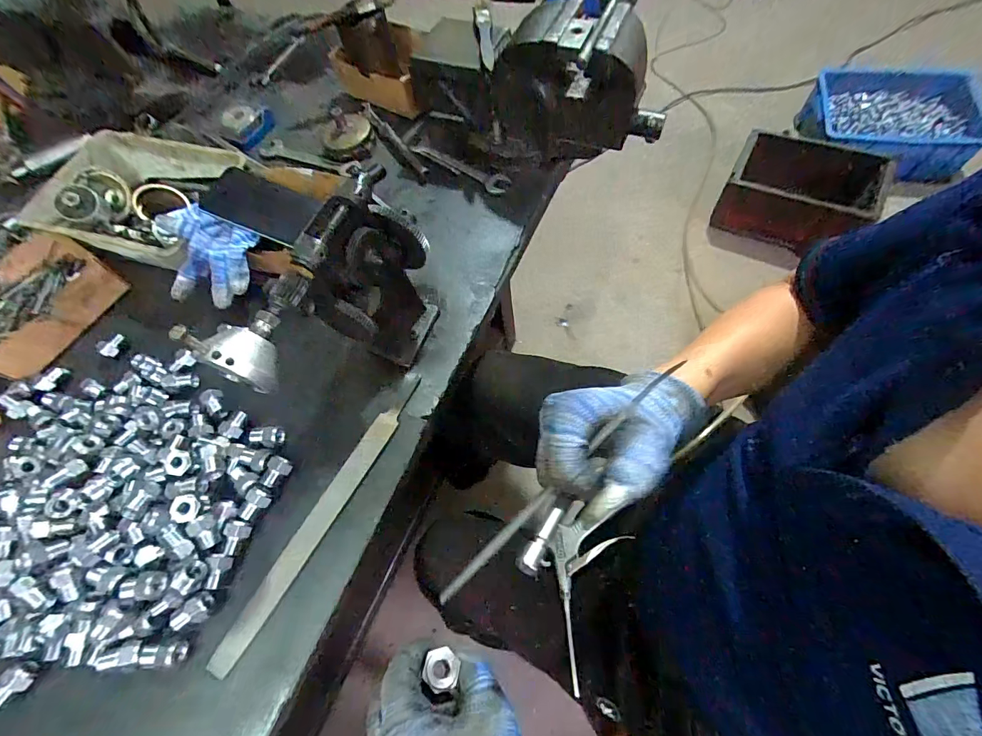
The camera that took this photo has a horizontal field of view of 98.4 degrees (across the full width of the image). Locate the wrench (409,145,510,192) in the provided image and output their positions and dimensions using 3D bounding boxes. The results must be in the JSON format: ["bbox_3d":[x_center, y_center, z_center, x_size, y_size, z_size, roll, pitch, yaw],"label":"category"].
[{"bbox_3d":[-0.047,-0.285,0.595,0.155,0.009,0.030,27,68,18],"label":"wrench"}]

